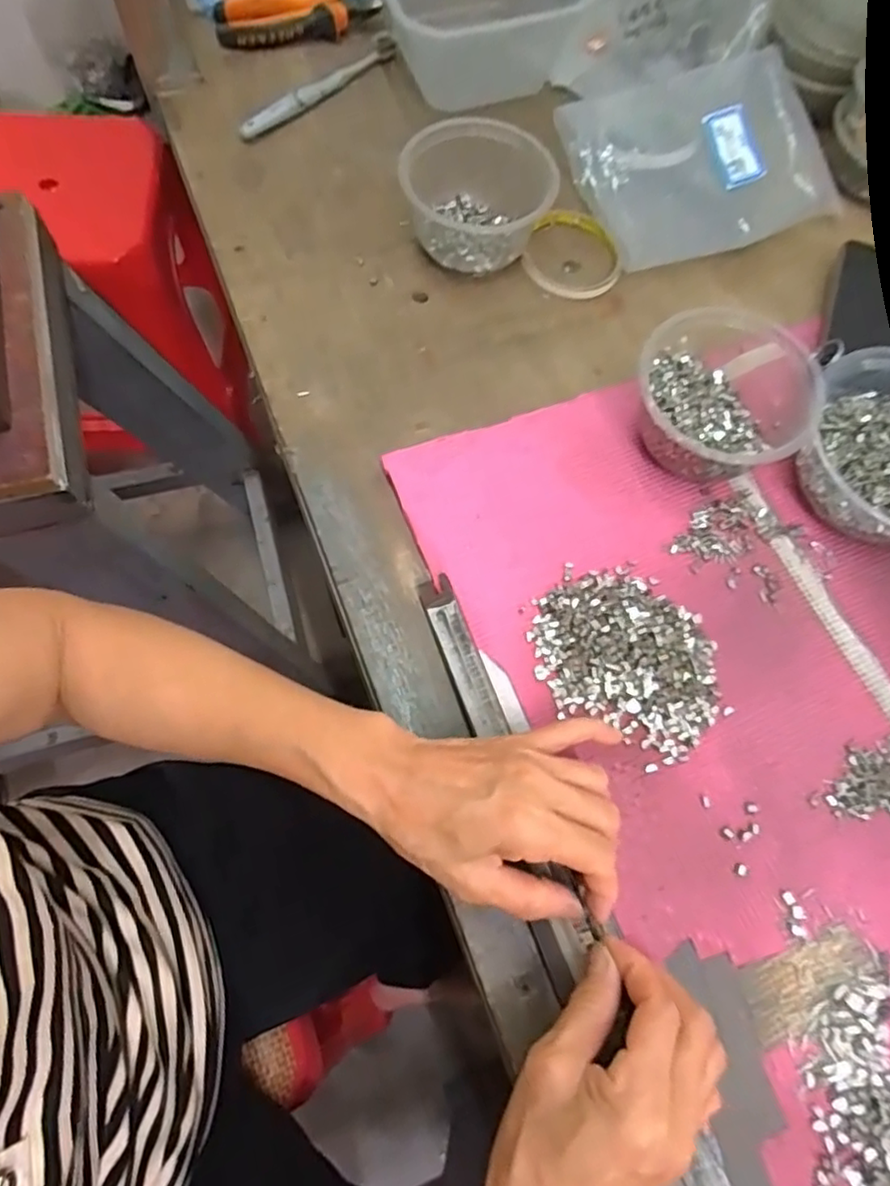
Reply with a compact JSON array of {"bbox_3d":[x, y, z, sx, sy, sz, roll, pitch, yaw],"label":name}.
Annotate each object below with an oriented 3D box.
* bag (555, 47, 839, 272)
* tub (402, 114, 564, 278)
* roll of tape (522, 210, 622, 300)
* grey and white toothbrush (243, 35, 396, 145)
[{"bbox_3d":[0.218,-0.367,0.544,0.211,0.028,0.161,-20,85,-6],"label":"bag"},{"bbox_3d":[0.023,-0.313,0.502,0.101,0.063,0.099,1,69,-4],"label":"tub"},{"bbox_3d":[0.106,-0.278,0.521,0.077,0.009,0.088,15,70,4],"label":"roll of tape"},{"bbox_3d":[-0.113,-0.450,0.573,0.020,0.016,0.182,42,72,11],"label":"grey and white toothbrush"}]

